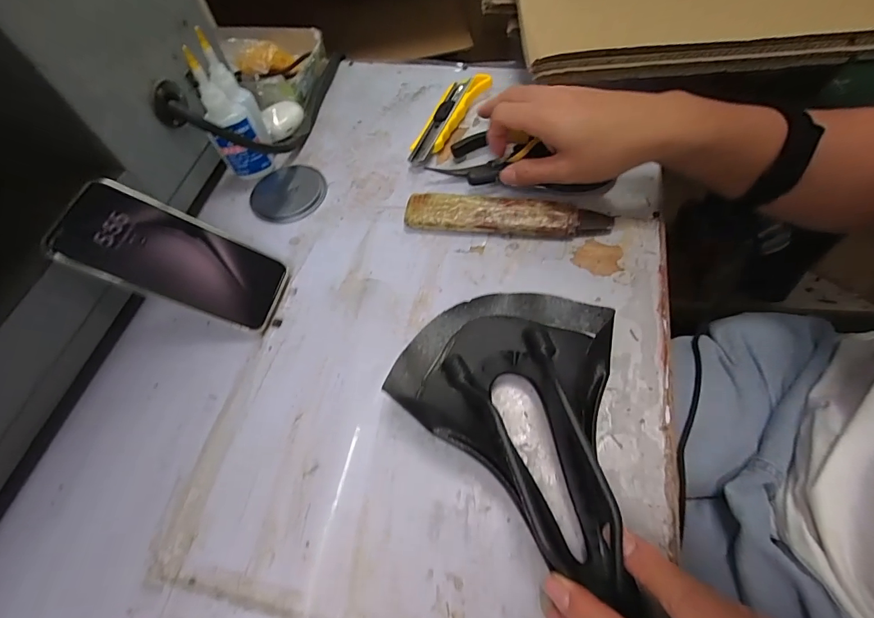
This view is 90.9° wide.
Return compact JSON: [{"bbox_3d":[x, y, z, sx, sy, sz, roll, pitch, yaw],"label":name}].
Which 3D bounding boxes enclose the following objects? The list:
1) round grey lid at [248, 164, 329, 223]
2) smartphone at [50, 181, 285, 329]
[{"bbox_3d":[-0.161,-0.125,0.467,0.079,0.009,0.084,-2,60,3],"label":"round grey lid"},{"bbox_3d":[-0.210,-0.041,0.356,0.161,0.011,0.079,26,58,-24],"label":"smartphone"}]

